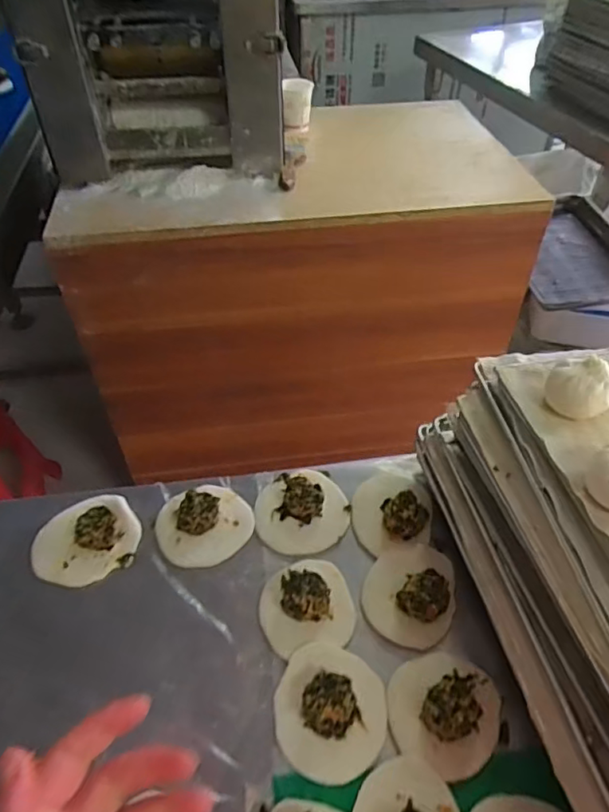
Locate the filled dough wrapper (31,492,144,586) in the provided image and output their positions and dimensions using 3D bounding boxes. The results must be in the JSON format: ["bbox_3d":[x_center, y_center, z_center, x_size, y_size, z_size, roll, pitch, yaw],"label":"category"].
[{"bbox_3d":[-0.216,0.127,0.548,0.099,0.027,0.090,1,47,-1],"label":"filled dough wrapper"}]

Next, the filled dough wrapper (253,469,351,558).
[{"bbox_3d":[-0.004,0.099,0.569,0.093,0.030,0.098,1,47,-1],"label":"filled dough wrapper"}]

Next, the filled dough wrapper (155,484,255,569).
[{"bbox_3d":[-0.101,0.110,0.557,0.092,0.036,0.086,1,47,-1],"label":"filled dough wrapper"}]

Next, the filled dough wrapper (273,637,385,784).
[{"bbox_3d":[0.022,0.237,0.442,0.086,0.027,0.098,3,47,2],"label":"filled dough wrapper"}]

